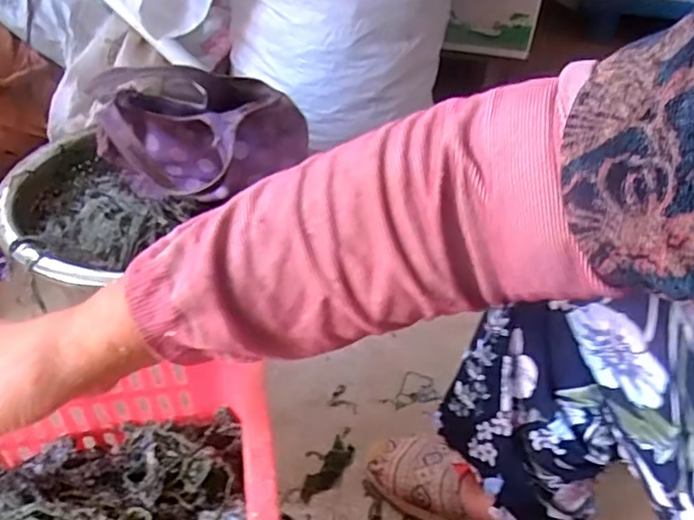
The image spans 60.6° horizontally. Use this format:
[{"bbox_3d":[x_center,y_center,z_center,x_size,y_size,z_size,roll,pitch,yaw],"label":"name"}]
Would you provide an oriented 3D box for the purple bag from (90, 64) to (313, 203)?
[{"bbox_3d":[-0.168,-0.151,0.739,0.289,0.160,0.119,-4,36,-36],"label":"purple bag"}]

